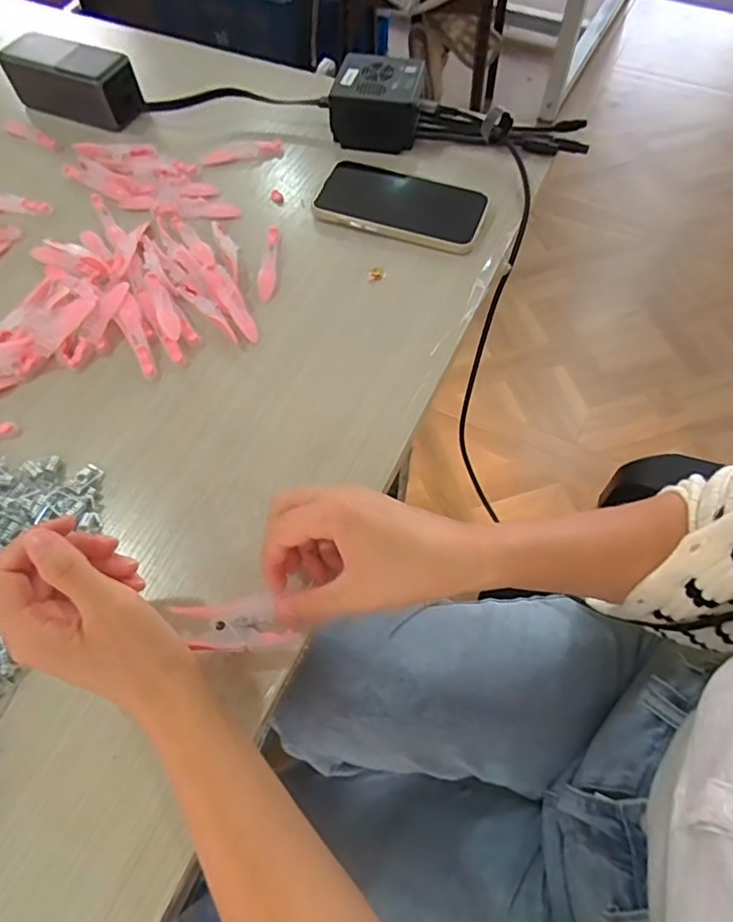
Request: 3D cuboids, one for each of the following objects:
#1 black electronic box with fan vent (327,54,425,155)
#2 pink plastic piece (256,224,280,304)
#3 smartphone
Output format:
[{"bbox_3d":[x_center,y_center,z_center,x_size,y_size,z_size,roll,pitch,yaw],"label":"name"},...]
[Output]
[{"bbox_3d":[0.010,-0.336,0.531,0.083,0.055,0.070,8,63,5],"label":"black electronic box with fan vent"},{"bbox_3d":[-0.081,-0.164,0.462,0.015,0.009,0.077,0,62,1],"label":"pink plastic piece"},{"bbox_3d":[0.029,-0.226,0.492,0.146,0.014,0.077,18,64,10],"label":"smartphone"}]

